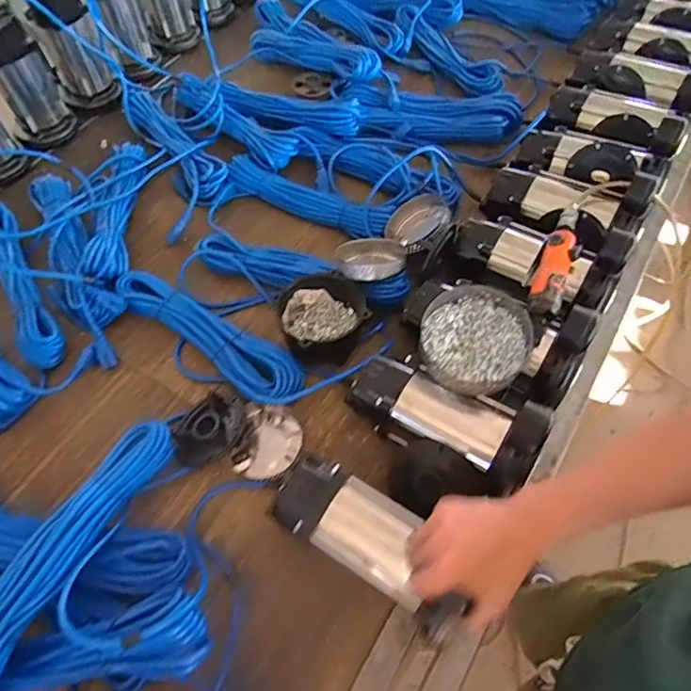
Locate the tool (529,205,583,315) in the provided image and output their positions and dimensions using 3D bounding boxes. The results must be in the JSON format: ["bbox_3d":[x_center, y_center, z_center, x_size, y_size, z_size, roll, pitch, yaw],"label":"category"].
[{"bbox_3d":[0.292,-0.119,0.719,0.044,0.039,0.184,23,62,16],"label":"tool"}]

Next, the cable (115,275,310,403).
[{"bbox_3d":[-0.201,-0.020,0.778,0.350,0.042,0.089,34,66,21],"label":"cable"}]

